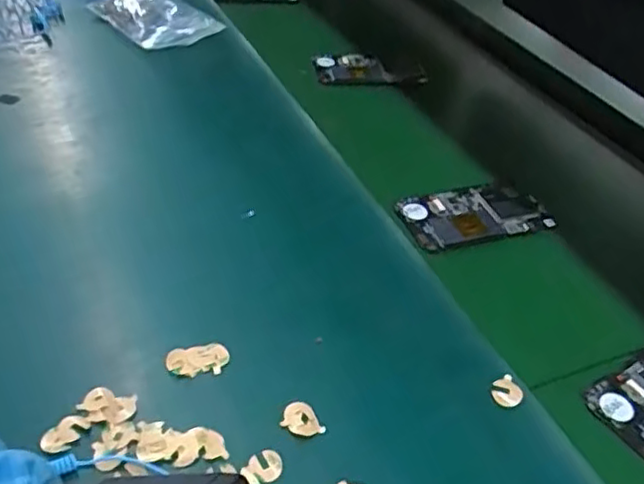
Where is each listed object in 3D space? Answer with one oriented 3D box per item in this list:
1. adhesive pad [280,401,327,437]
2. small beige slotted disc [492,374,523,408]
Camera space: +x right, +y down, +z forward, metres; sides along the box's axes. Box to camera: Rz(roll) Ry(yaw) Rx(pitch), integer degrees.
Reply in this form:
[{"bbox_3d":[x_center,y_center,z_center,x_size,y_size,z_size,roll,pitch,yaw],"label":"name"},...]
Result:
[{"bbox_3d":[-0.010,0.101,0.367,0.025,0.004,0.020,14,44,14],"label":"adhesive pad"},{"bbox_3d":[0.111,0.090,0.386,0.018,0.004,0.018,0,43,0],"label":"small beige slotted disc"}]

